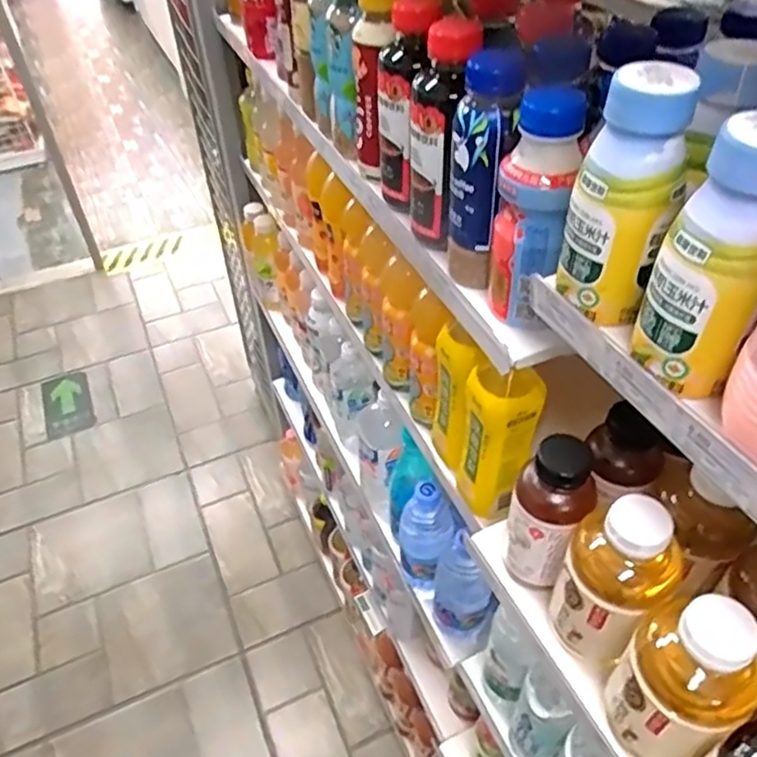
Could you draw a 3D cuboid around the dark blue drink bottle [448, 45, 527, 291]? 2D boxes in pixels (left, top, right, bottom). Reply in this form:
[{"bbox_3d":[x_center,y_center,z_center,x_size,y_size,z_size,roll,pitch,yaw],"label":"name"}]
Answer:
[{"bbox_3d":[0.077,-0.147,0.484,0.048,0.162,0.052,6,45,9],"label":"dark blue drink bottle"}]

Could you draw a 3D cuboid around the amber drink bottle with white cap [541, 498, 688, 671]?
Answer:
[{"bbox_3d":[0.165,0.150,0.466,0.074,0.149,0.067,17,48,20],"label":"amber drink bottle with white cap"}]

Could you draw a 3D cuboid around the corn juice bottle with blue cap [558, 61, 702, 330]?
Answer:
[{"bbox_3d":[0.128,-0.093,0.343,0.051,0.122,0.046,19,48,21],"label":"corn juice bottle with blue cap"}]

